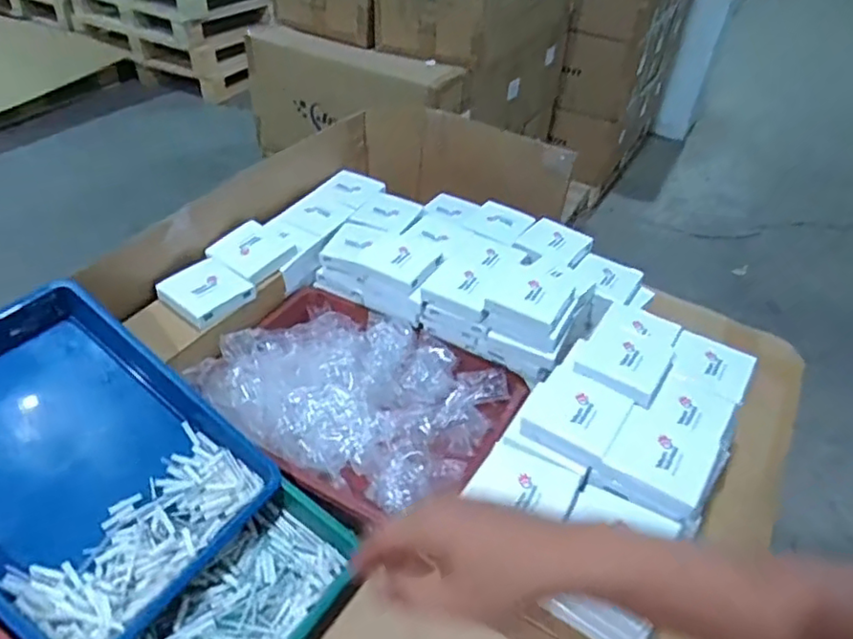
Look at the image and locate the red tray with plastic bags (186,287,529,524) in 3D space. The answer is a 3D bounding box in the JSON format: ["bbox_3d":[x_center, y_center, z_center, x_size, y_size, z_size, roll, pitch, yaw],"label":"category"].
[{"bbox_3d":[-0.083,0.092,0.742,0.336,0.076,0.249,23,45,21],"label":"red tray with plastic bags"}]

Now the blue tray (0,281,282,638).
[{"bbox_3d":[-0.328,0.126,0.577,0.317,0.061,0.239,40,49,6],"label":"blue tray"}]

